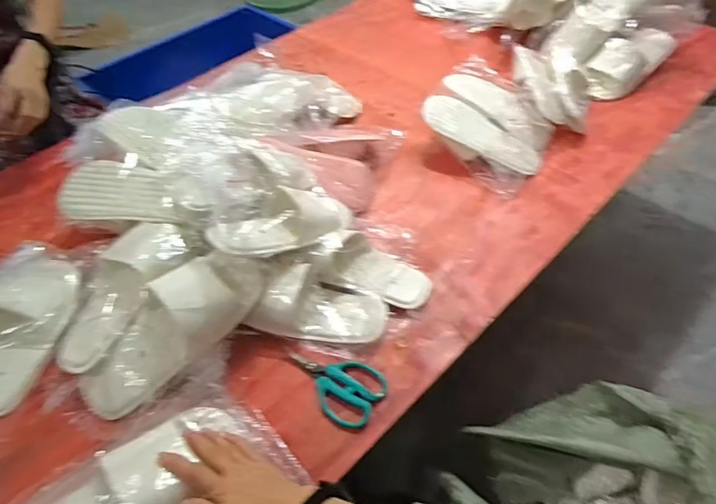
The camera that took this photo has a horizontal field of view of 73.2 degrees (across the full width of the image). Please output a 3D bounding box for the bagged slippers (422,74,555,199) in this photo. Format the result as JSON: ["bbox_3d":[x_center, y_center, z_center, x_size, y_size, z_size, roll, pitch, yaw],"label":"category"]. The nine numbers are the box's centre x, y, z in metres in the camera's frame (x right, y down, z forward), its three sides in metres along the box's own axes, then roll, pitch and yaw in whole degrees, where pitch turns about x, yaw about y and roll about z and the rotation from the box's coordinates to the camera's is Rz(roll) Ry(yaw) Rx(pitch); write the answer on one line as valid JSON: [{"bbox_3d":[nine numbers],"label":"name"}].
[{"bbox_3d":[0.238,-0.241,0.922,0.250,0.079,0.180,34,61,30],"label":"bagged slippers"}]

